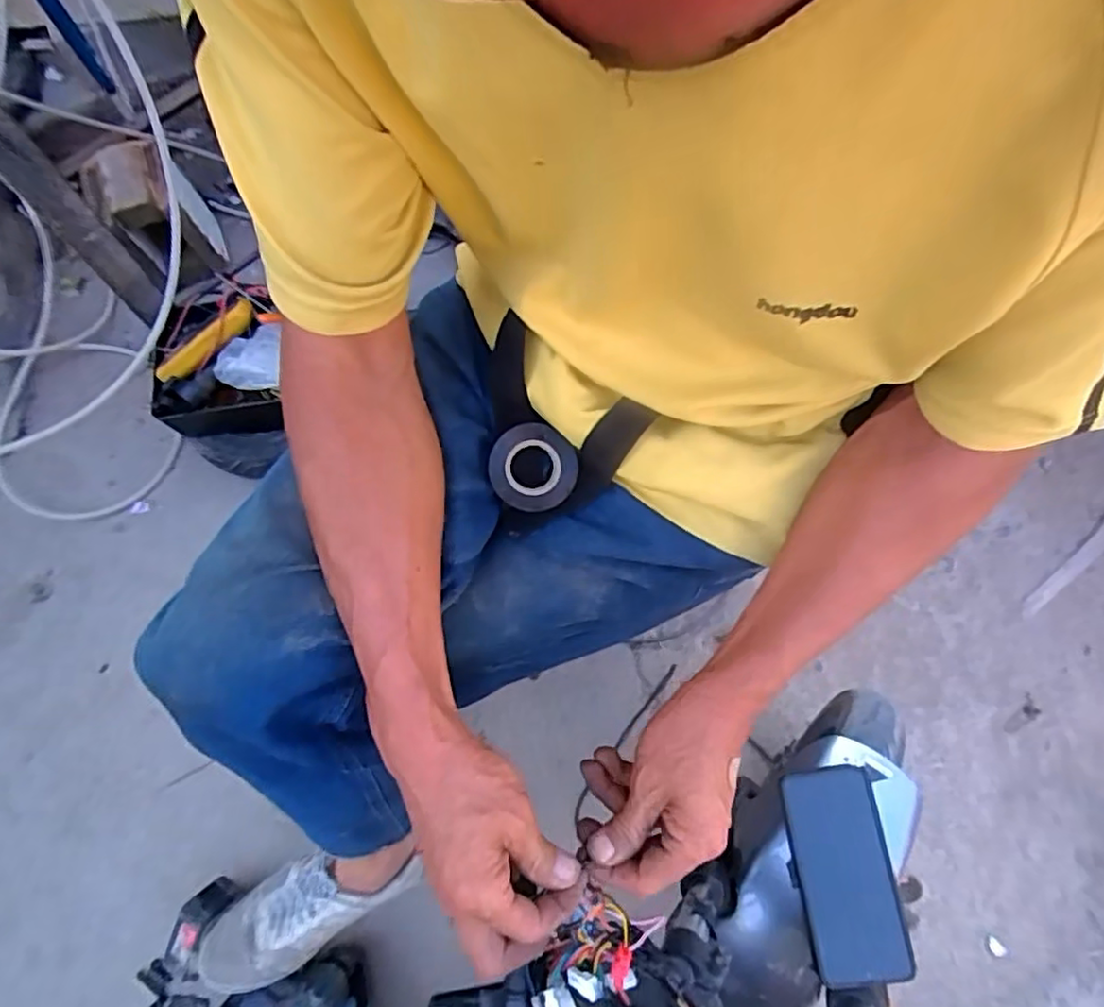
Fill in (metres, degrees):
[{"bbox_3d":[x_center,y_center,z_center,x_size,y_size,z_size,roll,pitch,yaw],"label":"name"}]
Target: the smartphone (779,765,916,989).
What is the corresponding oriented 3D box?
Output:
[{"bbox_3d":[0.251,0.317,0.549,0.076,0.014,0.161,-6,68,0],"label":"smartphone"}]

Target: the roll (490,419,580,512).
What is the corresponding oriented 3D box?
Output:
[{"bbox_3d":[-0.014,-0.026,0.461,0.062,0.014,0.062,-4,101,-3],"label":"roll"}]

